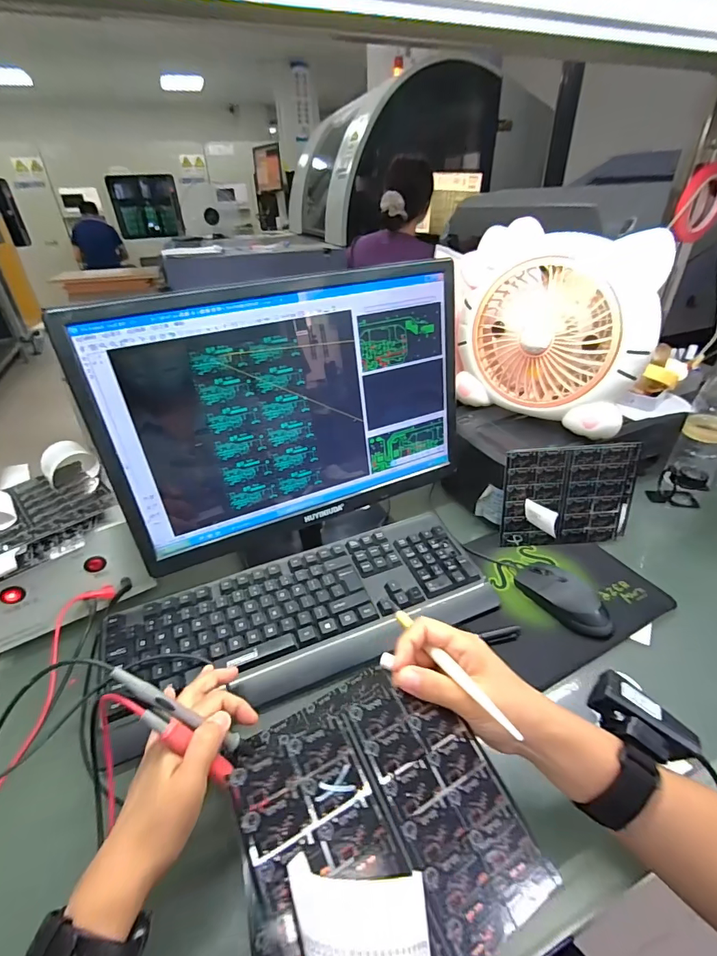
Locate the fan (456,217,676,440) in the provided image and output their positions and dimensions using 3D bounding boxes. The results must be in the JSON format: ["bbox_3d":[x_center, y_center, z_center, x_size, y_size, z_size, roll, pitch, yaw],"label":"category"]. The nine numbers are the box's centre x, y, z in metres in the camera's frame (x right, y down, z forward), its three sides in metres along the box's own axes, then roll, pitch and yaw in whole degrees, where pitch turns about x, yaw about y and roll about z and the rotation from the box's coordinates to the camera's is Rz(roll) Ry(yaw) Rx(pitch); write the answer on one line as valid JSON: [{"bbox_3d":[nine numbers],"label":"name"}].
[{"bbox_3d":[0.266,-0.209,0.599,0.259,0.235,0.095,24,41,33],"label":"fan"}]

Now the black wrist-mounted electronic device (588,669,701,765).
[{"bbox_3d":[0.217,0.187,0.326,0.041,0.025,0.070,-29,42,-34],"label":"black wrist-mounted electronic device"}]

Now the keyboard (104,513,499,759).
[{"bbox_3d":[-0.054,0.156,0.492,0.423,0.038,0.157,-15,36,-19],"label":"keyboard"}]

